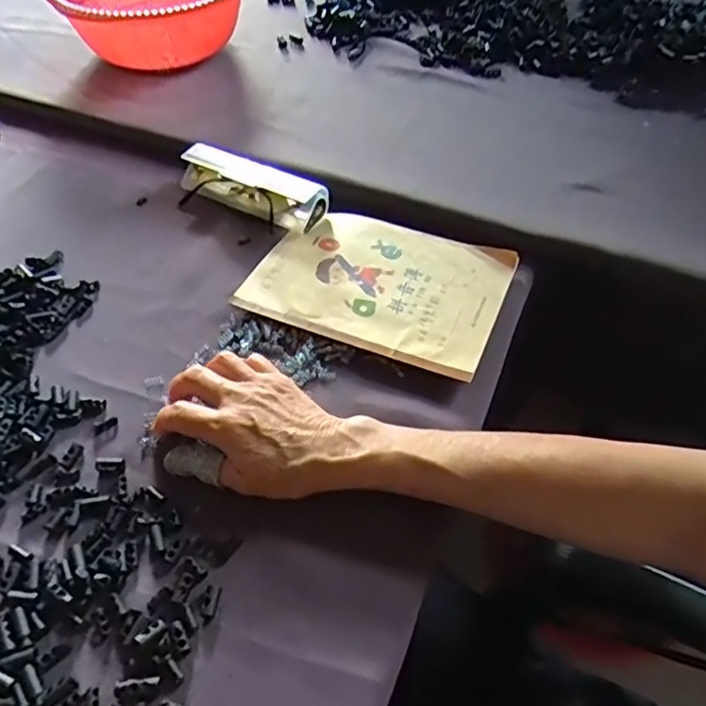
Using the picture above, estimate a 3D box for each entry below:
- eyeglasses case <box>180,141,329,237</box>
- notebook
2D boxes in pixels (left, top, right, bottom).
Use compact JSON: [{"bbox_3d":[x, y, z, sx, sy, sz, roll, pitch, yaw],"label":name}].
[{"bbox_3d":[-0.097,-0.162,0.571,0.150,0.034,0.046,26,57,20],"label":"eyeglasses case"},{"bbox_3d":[0.022,-0.062,0.507,0.204,0.008,0.141,19,55,16],"label":"notebook"}]

